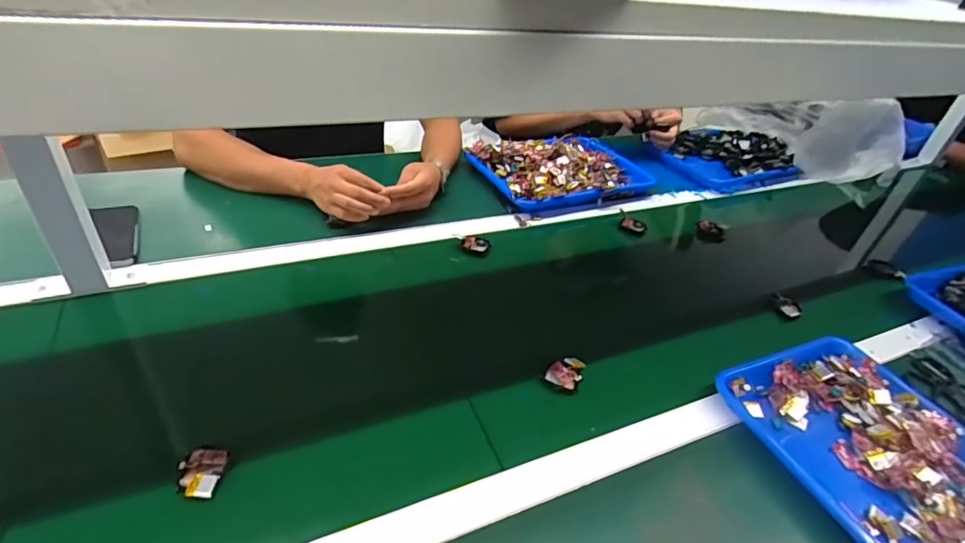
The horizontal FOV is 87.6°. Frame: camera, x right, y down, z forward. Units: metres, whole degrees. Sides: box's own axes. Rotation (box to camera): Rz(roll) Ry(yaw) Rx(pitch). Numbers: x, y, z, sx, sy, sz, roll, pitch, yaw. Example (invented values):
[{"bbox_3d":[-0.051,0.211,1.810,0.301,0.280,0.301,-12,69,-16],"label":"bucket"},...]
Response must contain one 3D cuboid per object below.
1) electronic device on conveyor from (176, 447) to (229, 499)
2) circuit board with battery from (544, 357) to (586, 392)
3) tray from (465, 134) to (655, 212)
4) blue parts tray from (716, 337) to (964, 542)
[{"bbox_3d":[-0.254,0.180,0.452,0.037,0.009,0.050,3,36,-5],"label":"electronic device on conveyor"},{"bbox_3d":[0.100,0.122,0.605,0.040,0.014,0.046,23,38,21],"label":"circuit board with battery"},{"bbox_3d":[0.158,-0.205,1.019,0.333,0.061,0.234,-12,39,-24],"label":"tray"},{"bbox_3d":[0.448,0.214,0.539,0.246,0.037,0.342,-10,39,-22],"label":"blue parts tray"}]

